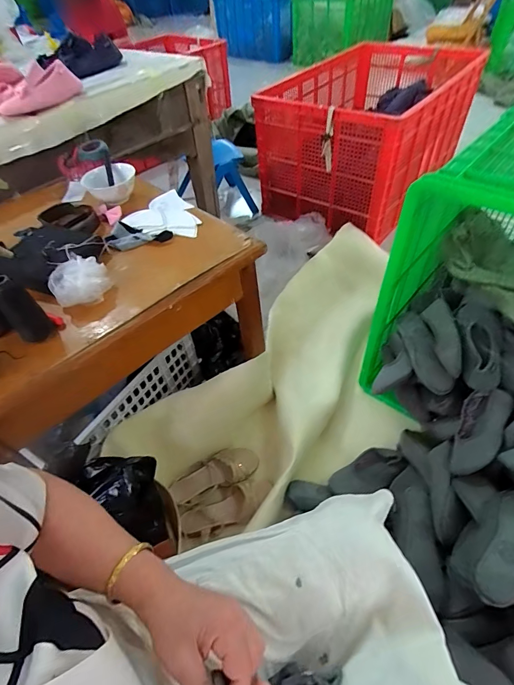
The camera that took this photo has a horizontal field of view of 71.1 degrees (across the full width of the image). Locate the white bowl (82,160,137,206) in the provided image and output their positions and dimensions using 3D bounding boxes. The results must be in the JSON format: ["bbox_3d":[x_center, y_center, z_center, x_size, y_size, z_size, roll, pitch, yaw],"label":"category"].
[{"bbox_3d":[-0.338,-0.367,0.841,0.114,0.056,0.123,-3,49,3],"label":"white bowl"}]

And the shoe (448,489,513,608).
[{"bbox_3d":[0.441,0.367,0.647,0.209,0.092,0.105,-37,55,-24],"label":"shoe"}]

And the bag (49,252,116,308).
[{"bbox_3d":[-0.302,-0.104,0.616,0.095,0.047,0.075,-28,52,-18],"label":"bag"}]

